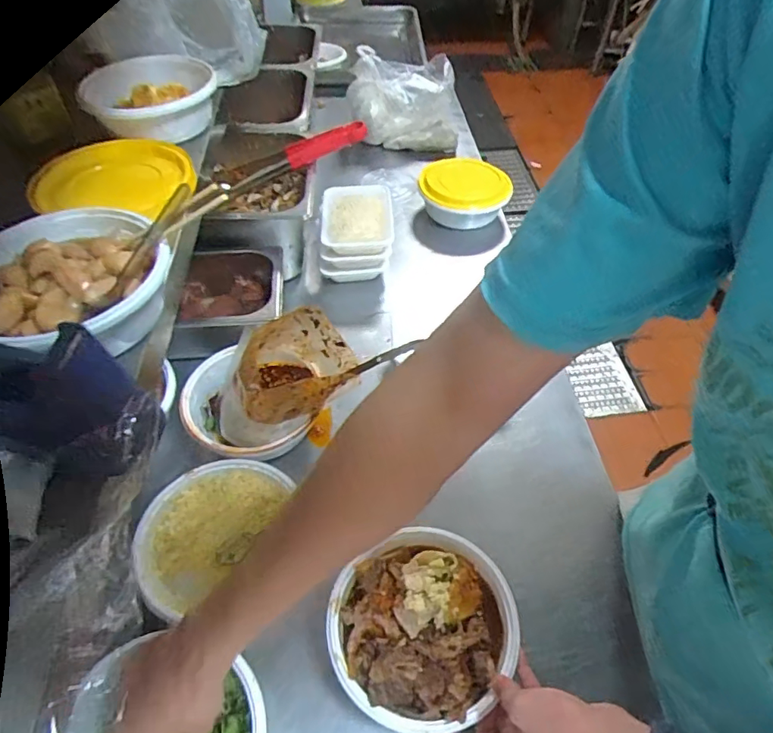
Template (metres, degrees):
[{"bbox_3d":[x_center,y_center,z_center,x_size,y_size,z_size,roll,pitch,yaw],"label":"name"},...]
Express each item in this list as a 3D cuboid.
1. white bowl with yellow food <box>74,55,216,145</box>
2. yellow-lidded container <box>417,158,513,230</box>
[{"bbox_3d":[-0.299,-0.336,0.663,0.160,0.058,0.153,-10,53,-11],"label":"white bowl with yellow food"},{"bbox_3d":[0.145,-0.325,0.988,0.170,0.079,0.144,10,52,5],"label":"yellow-lidded container"}]

